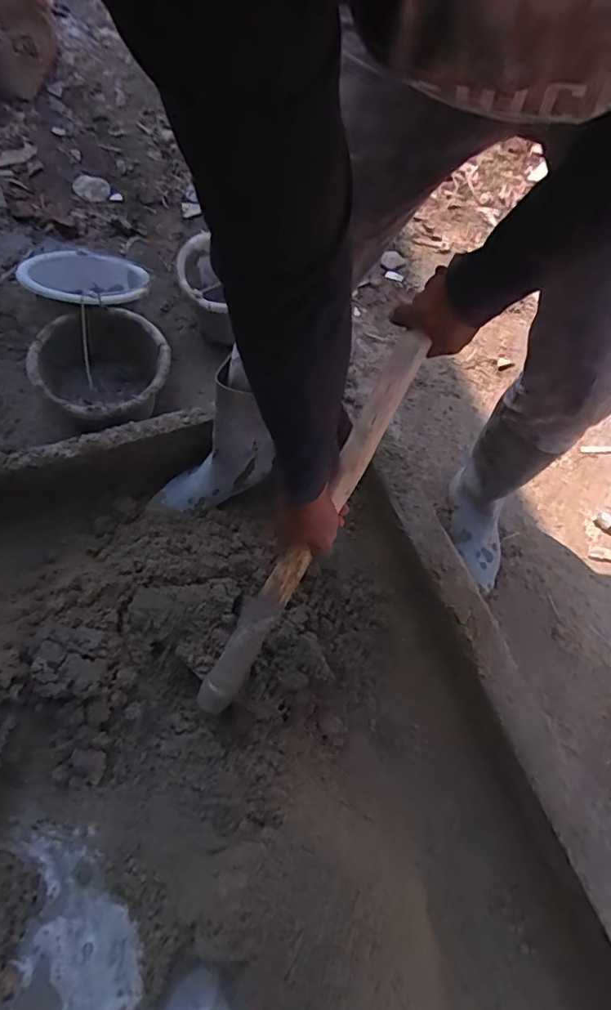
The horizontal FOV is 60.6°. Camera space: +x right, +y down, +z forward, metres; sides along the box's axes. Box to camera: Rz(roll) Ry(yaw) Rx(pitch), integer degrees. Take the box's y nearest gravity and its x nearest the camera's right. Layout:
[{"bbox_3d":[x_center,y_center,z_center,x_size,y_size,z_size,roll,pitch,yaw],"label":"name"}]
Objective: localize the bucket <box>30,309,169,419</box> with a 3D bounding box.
[{"bbox_3d":[-0.394,-0.254,1.061,0.247,0.163,0.253,1,63,-3],"label":"bucket"}]

